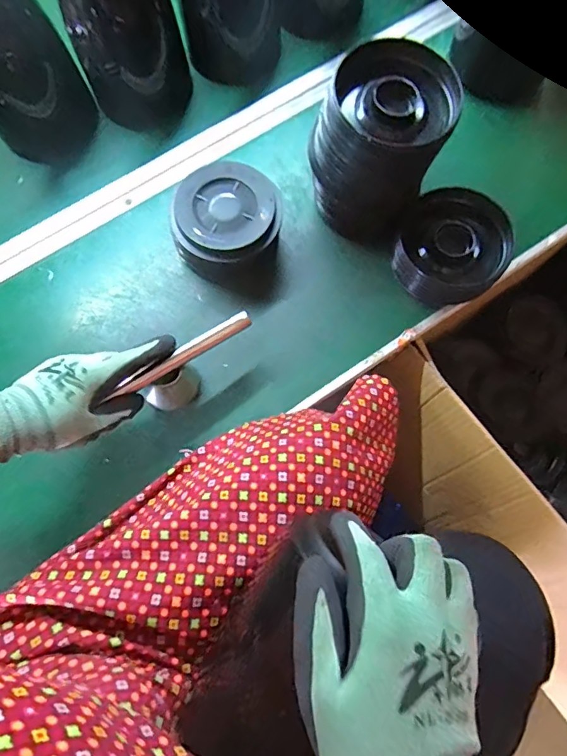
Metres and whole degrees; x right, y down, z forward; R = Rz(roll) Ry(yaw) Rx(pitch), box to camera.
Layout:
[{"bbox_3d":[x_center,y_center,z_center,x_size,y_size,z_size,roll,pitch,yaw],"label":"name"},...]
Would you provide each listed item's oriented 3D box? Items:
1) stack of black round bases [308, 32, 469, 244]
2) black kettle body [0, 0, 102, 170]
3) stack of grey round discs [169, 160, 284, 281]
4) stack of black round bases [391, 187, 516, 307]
[{"bbox_3d":[0.100,-0.241,0.508,0.127,0.165,0.116,28,77,9],"label":"stack of black round bases"},{"bbox_3d":[-0.306,-0.350,0.525,0.130,0.199,0.127,-25,75,-5],"label":"black kettle body"},{"bbox_3d":[-0.064,-0.175,0.541,0.125,0.068,0.120,14,75,6],"label":"stack of grey round discs"},{"bbox_3d":[0.188,-0.144,0.535,0.120,0.066,0.114,38,79,11],"label":"stack of black round bases"}]

